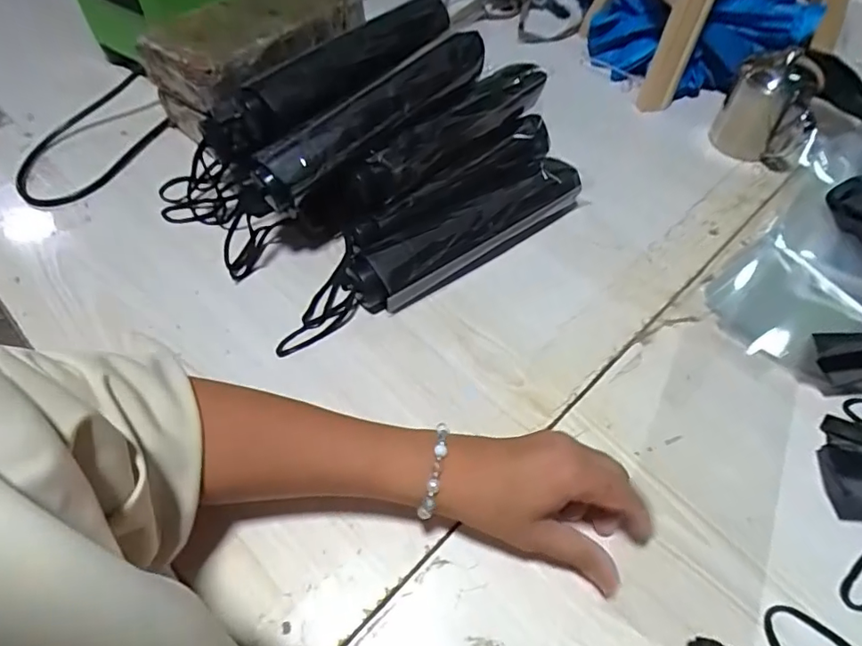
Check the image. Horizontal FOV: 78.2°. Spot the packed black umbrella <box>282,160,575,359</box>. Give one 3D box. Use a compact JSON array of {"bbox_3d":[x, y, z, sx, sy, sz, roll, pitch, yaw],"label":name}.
[{"bbox_3d":[0.007,-0.070,0.479,0.320,0.041,0.066,-27,59,-18],"label":"packed black umbrella"}]

